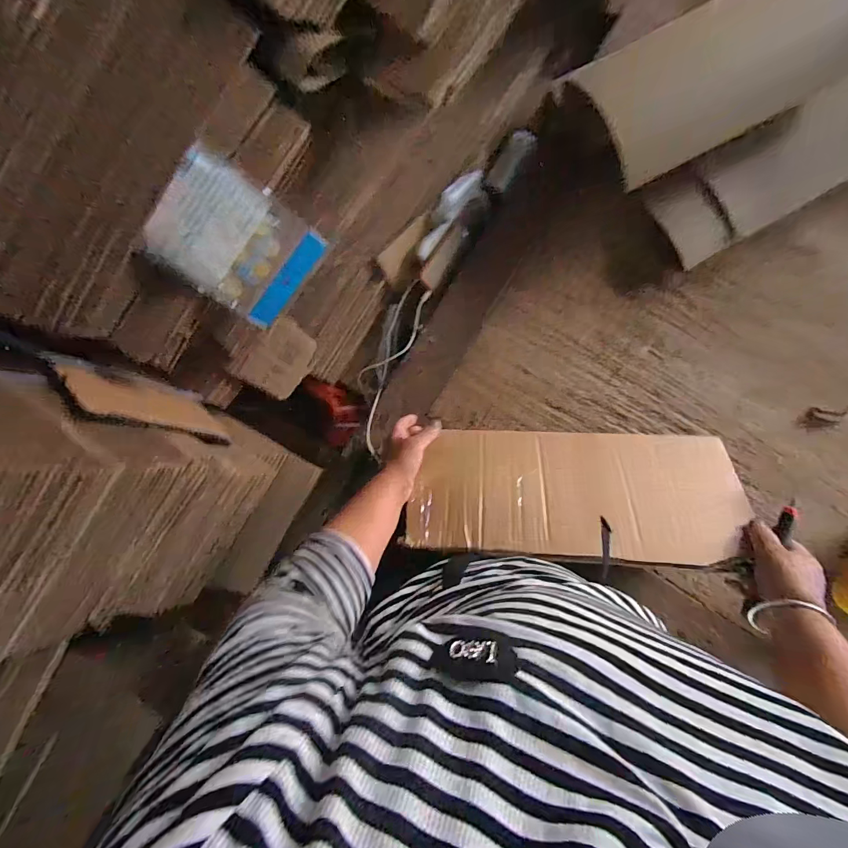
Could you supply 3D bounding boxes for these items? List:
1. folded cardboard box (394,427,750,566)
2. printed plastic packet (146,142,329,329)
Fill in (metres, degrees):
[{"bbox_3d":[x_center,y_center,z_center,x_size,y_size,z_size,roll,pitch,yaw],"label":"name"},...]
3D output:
[{"bbox_3d":[0.198,0.085,0.531,0.416,0.014,0.197,2,50,7],"label":"folded cardboard box"},{"bbox_3d":[-0.219,-0.213,0.470,0.140,0.175,0.017,-51,55,7],"label":"printed plastic packet"}]

